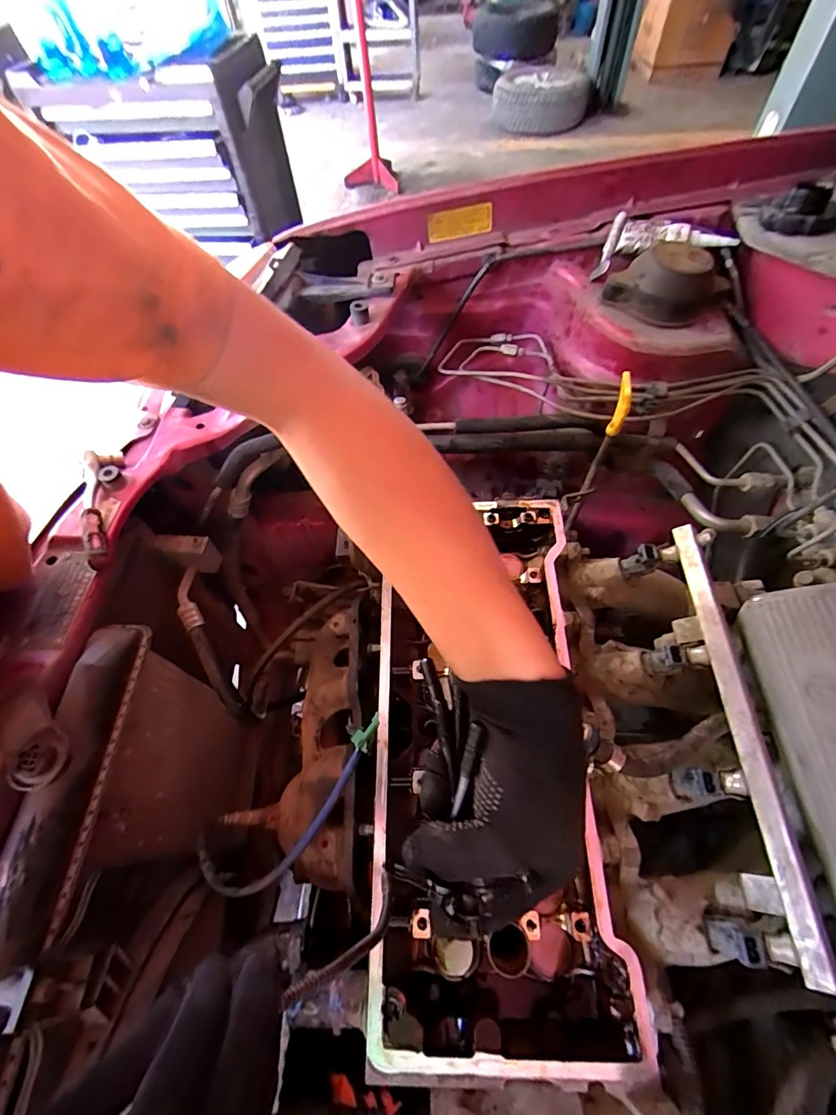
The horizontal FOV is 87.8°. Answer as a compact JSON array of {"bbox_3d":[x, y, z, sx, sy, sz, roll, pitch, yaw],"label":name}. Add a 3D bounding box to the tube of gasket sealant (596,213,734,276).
[{"bbox_3d":[0.281,-0.359,0.502,0.149,0.042,0.053,2,58,5],"label":"tube of gasket sealant"}]

